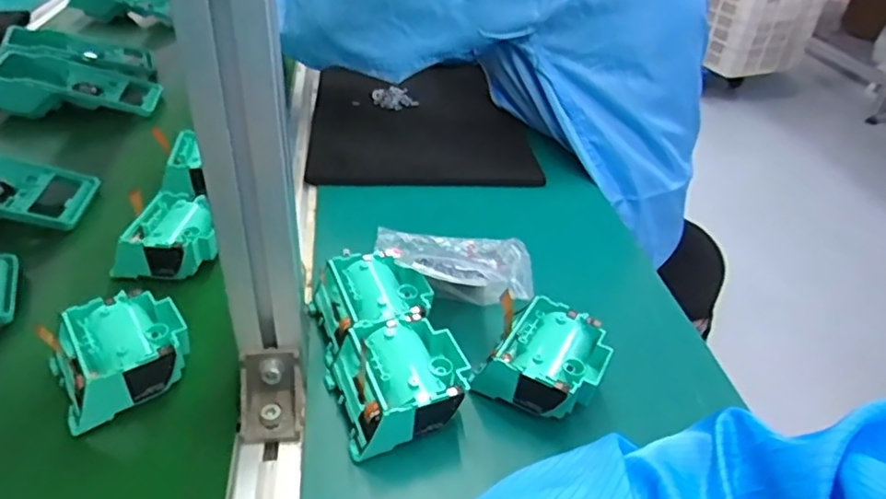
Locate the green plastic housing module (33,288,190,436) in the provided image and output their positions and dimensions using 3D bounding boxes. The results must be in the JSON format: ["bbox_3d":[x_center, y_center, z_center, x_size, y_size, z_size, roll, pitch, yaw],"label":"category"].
[{"bbox_3d":[-0.212,0.068,0.399,0.078,0.040,0.072,-22,44,-30],"label":"green plastic housing module"}]

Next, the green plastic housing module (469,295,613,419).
[{"bbox_3d":[0.071,0.077,0.410,0.069,0.041,0.074,22,41,23],"label":"green plastic housing module"}]

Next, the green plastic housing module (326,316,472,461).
[{"bbox_3d":[-0.026,0.086,0.389,0.081,0.041,0.073,-10,39,-18],"label":"green plastic housing module"}]

